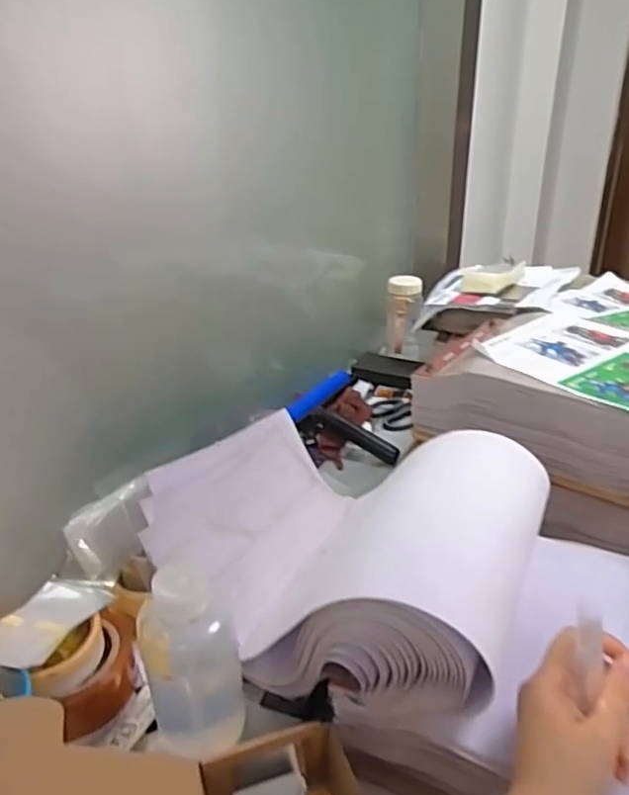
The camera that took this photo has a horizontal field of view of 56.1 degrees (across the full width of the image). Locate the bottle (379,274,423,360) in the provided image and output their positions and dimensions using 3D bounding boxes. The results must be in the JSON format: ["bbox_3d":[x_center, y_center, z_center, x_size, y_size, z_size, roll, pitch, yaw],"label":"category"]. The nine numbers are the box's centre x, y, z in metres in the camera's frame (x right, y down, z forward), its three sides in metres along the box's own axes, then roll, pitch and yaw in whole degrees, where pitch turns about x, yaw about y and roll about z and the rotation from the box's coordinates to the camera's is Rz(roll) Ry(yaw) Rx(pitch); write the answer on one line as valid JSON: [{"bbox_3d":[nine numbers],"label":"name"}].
[{"bbox_3d":[0.177,-0.153,1.181,0.073,0.166,0.075,3,27,10],"label":"bottle"}]

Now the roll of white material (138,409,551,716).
[{"bbox_3d":[0.028,0.135,0.594,0.366,0.143,0.284,16,32,32],"label":"roll of white material"}]

